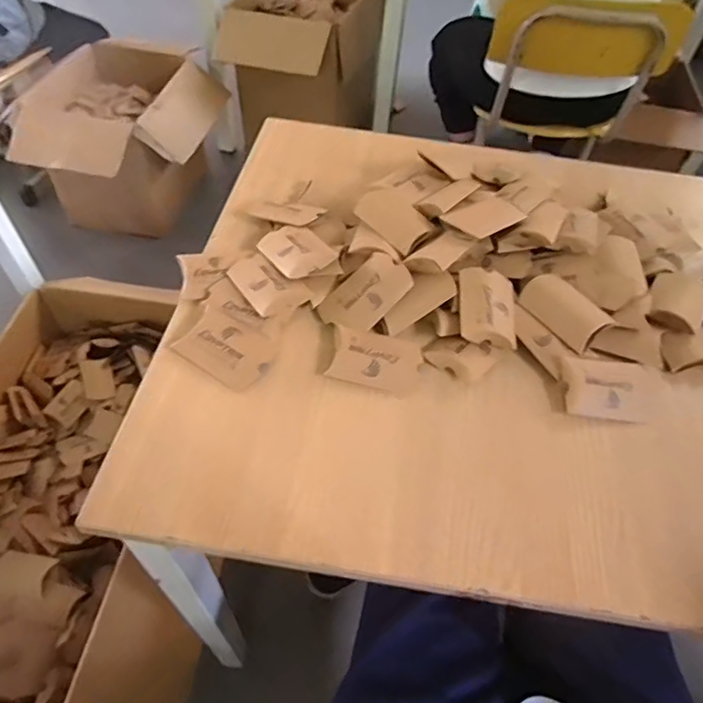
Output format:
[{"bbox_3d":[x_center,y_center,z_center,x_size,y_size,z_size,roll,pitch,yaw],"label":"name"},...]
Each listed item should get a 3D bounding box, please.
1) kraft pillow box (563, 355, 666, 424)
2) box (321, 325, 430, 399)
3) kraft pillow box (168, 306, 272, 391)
[{"bbox_3d":[0.249,0.035,0.501,0.098,0.021,0.062,3,53,-3],"label":"kraft pillow box"},{"bbox_3d":[0.025,0.007,0.503,0.086,0.017,0.059,16,53,7],"label":"box"},{"bbox_3d":[-0.118,-0.005,0.501,0.086,0.014,0.061,30,56,17],"label":"kraft pillow box"}]

